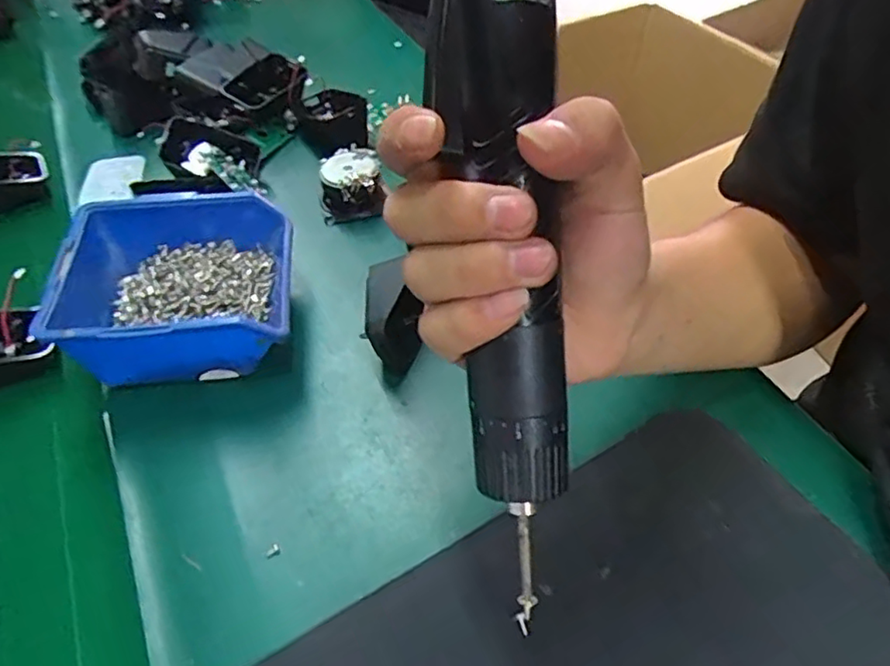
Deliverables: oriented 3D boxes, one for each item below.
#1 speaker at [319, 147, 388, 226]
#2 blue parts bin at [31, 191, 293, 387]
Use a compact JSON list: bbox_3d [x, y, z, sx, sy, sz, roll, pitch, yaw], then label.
[{"bbox_3d":[-0.070,-0.112,0.465,0.049,0.037,0.049,-4,49,-2],"label":"speaker"},{"bbox_3d":[-0.159,-0.022,0.368,0.129,0.066,0.112,-7,49,-4],"label":"blue parts bin"}]

